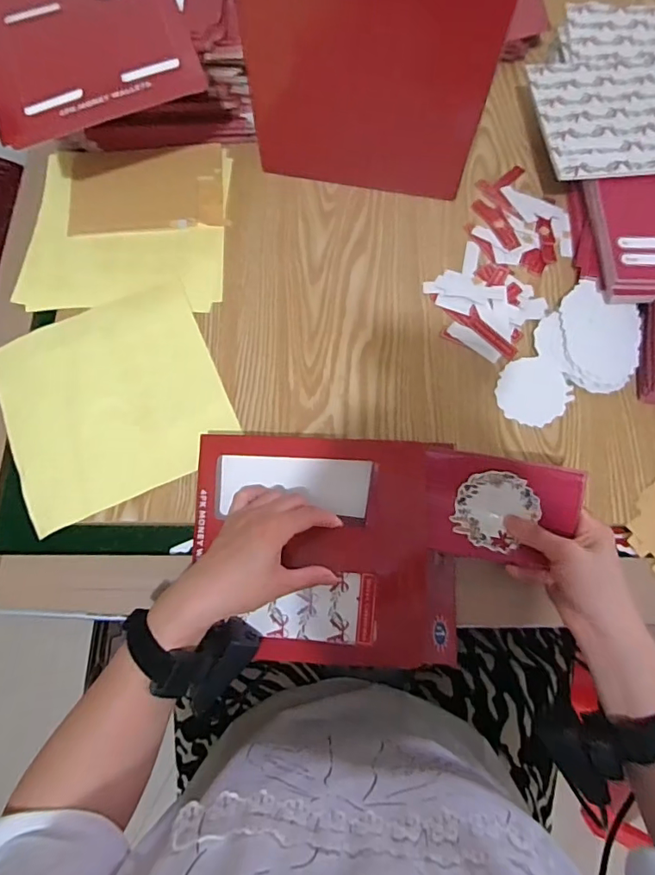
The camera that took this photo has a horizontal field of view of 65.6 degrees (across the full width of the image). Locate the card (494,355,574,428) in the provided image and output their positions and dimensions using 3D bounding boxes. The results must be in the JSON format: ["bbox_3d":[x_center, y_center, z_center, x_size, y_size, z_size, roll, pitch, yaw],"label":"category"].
[{"bbox_3d":[0.202,-0.045,0.498,0.067,0.010,0.067,17,73,5],"label":"card"}]

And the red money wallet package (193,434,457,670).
[{"bbox_3d":[-0.003,0.090,0.433,0.222,0.036,0.188,2,71,1],"label":"red money wallet package"}]

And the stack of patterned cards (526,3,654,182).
[{"bbox_3d":[0.378,-0.392,0.560,0.301,0.014,0.260,-3,71,-1],"label":"stack of patterned cards"}]

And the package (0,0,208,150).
[{"bbox_3d":[-0.244,-0.397,0.512,0.196,0.018,0.212,-18,71,-6],"label":"package"}]

